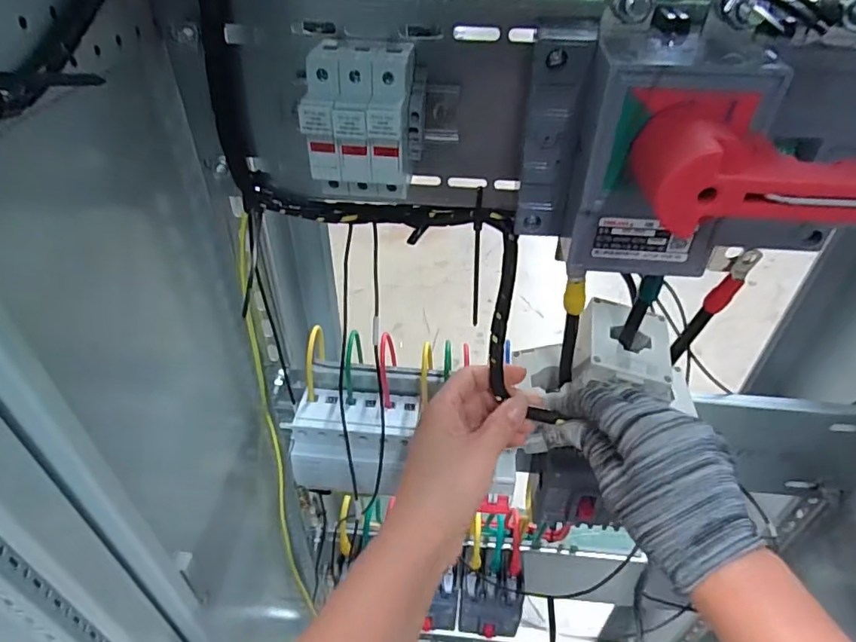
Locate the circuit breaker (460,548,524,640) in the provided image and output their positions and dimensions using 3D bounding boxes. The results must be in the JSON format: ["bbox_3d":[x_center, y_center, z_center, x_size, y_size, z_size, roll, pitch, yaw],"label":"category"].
[{"bbox_3d":[0.081,0.347,0.673,0.079,0.098,0.070,4,41,5],"label":"circuit breaker"}]

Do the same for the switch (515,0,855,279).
[{"bbox_3d":[0.139,-0.071,0.258,0.176,0.109,0.111,4,41,4],"label":"switch"}]

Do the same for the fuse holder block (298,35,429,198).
[{"bbox_3d":[-0.037,-0.111,0.304,0.066,0.078,0.058,5,42,6],"label":"fuse holder block"}]

